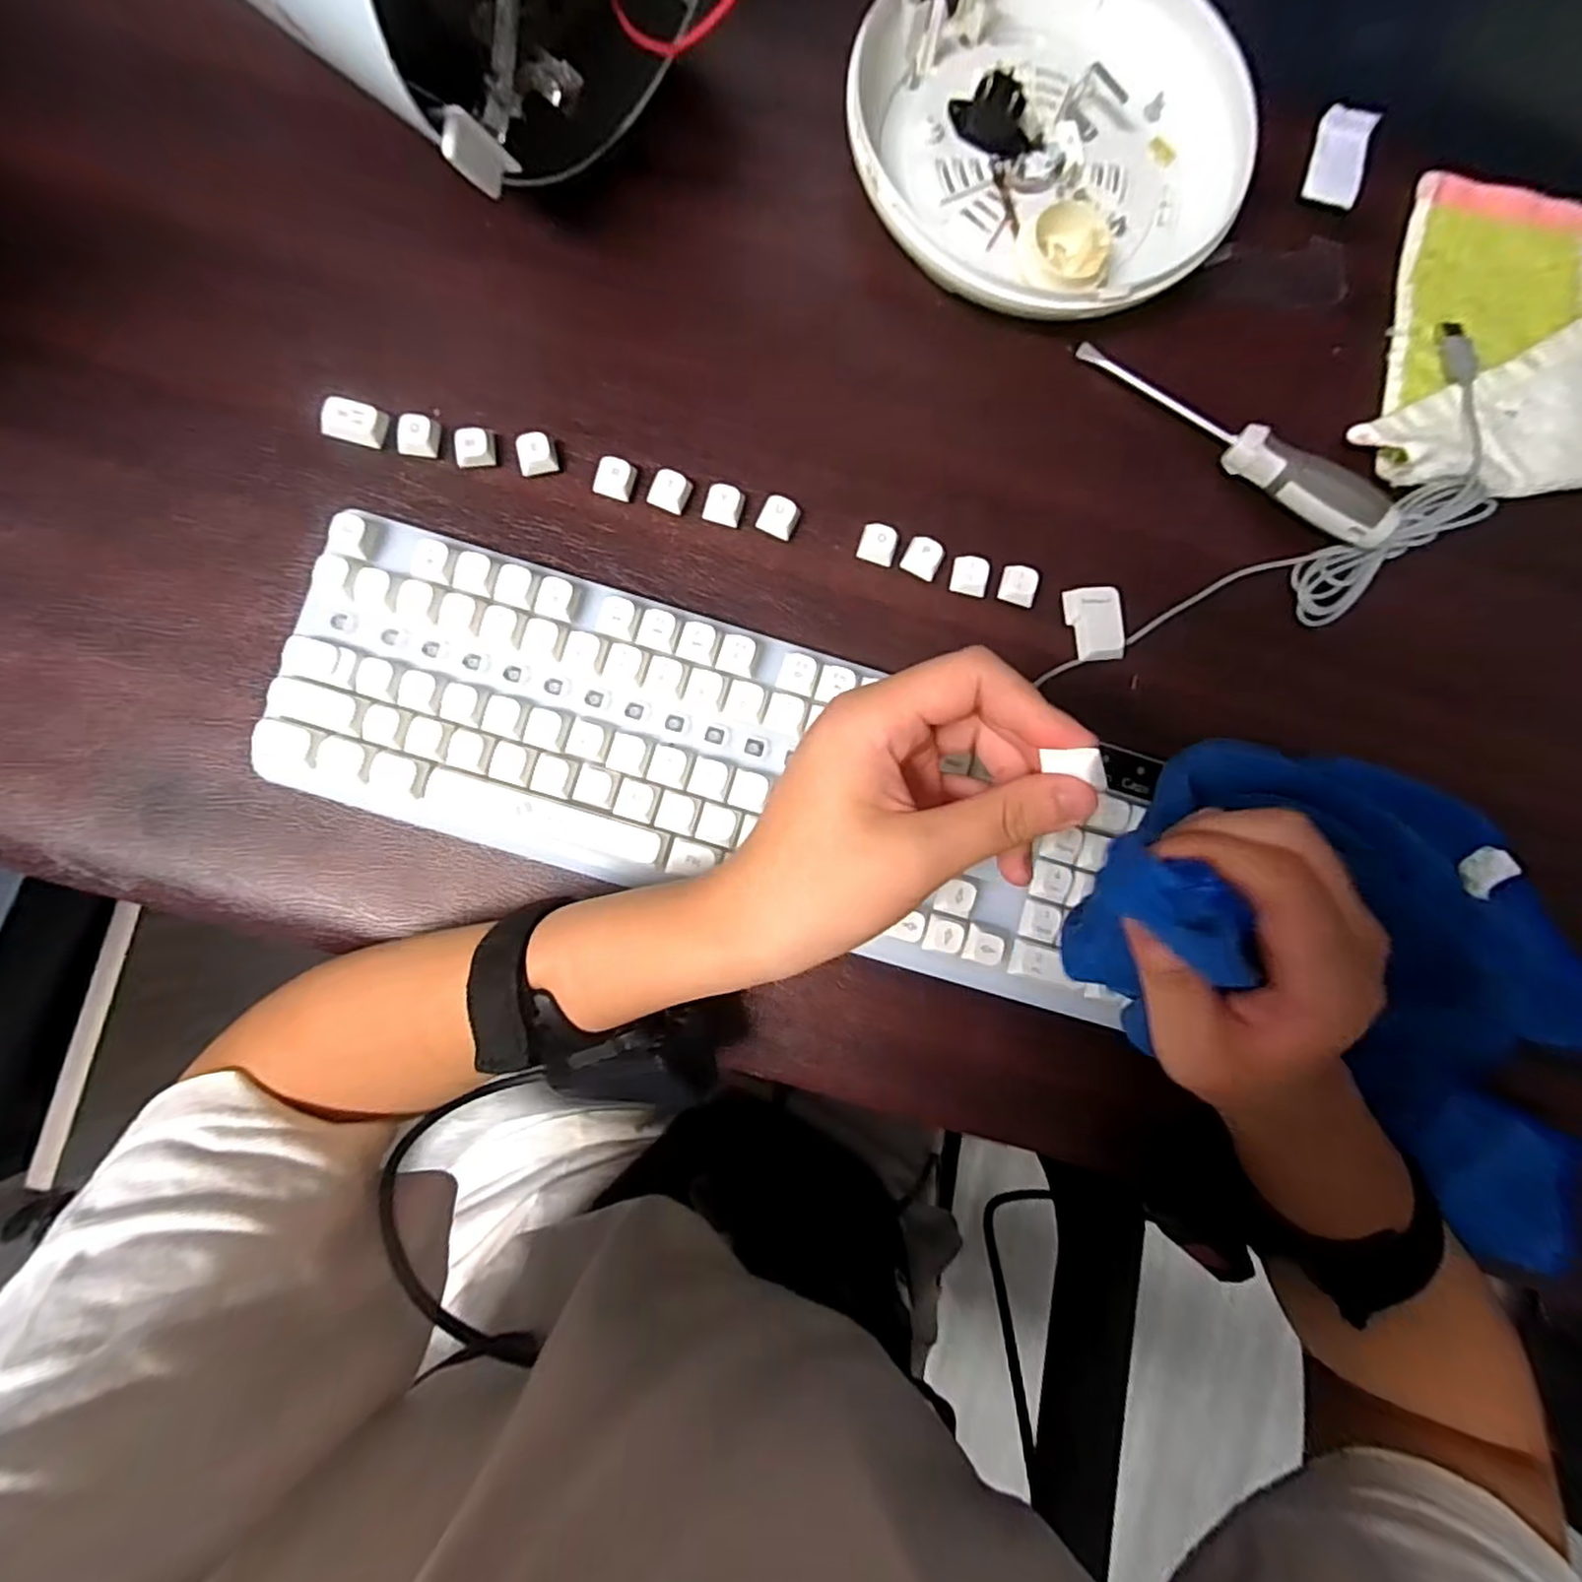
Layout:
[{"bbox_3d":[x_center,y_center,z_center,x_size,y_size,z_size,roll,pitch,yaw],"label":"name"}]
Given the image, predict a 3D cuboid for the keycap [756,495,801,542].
[{"bbox_3d":[-0.006,-0.136,0.342,0.018,0.011,0.017,30,83,-1],"label":"keycap"}]

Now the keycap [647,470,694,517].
[{"bbox_3d":[-0.059,-0.147,0.339,0.018,0.011,0.018,26,84,-1],"label":"keycap"}]

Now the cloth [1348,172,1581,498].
[{"bbox_3d":[0.427,-0.238,0.371,0.225,0.023,0.179,9,84,-3],"label":"cloth"}]

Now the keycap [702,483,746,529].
[{"bbox_3d":[-0.033,-0.141,0.341,0.019,0.011,0.018,16,84,-2],"label":"keycap"}]

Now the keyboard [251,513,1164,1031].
[{"bbox_3d":[-0.035,-0.013,0.320,0.387,0.027,0.127,17,84,-2],"label":"keyboard"}]

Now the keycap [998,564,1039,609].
[{"bbox_3d":[0.115,-0.104,0.347,0.018,0.006,0.019,16,84,-2],"label":"keycap"}]

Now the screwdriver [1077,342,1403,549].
[{"bbox_3d":[0.226,-0.182,0.349,0.173,0.028,0.023,39,83,0],"label":"screwdriver"}]

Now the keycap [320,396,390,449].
[{"bbox_3d":[-0.203,-0.172,0.324,0.027,0.011,0.019,11,84,-3],"label":"keycap"}]

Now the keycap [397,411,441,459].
[{"bbox_3d":[-0.175,-0.168,0.326,0.018,0.010,0.018,10,84,-3],"label":"keycap"}]

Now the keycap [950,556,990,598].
[{"bbox_3d":[0.090,-0.109,0.345,0.018,0.006,0.019,12,84,-3],"label":"keycap"}]

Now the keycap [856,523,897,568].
[{"bbox_3d":[0.044,-0.123,0.344,0.018,0.010,0.018,20,84,-2],"label":"keycap"}]

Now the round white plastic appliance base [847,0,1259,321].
[{"bbox_3d":[0.134,-0.339,0.357,0.197,0.037,0.199,0,85,-4],"label":"round white plastic appliance base"}]

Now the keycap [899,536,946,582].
[{"bbox_3d":[0.067,-0.117,0.344,0.019,0.008,0.019,27,84,-1],"label":"keycap"}]

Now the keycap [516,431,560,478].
[{"bbox_3d":[-0.123,-0.163,0.336,0.019,0.011,0.018,-14,86,-5],"label":"keycap"}]

